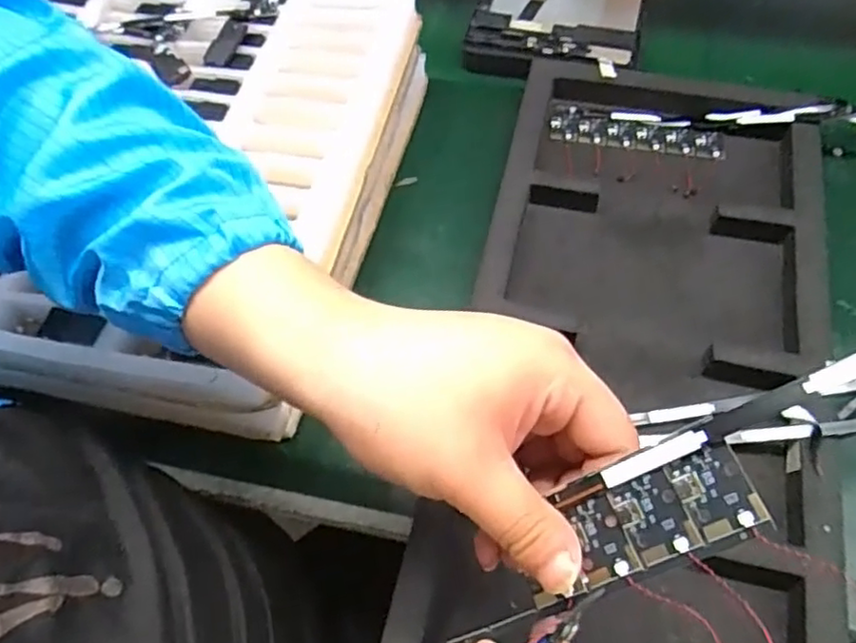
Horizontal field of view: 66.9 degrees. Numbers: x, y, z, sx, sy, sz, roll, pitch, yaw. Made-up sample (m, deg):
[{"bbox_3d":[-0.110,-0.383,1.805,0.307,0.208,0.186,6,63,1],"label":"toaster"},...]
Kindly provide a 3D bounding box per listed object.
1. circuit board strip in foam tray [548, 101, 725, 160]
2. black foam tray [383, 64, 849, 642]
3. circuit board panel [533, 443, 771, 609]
[{"bbox_3d":[0.164,-0.151,0.513,0.135,0.004,0.037,12,61,11],"label":"circuit board strip in foam tray"},{"bbox_3d":[0.135,0.019,0.408,0.210,0.032,0.470,10,61,10],"label":"black foam tray"},{"bbox_3d":[0.070,0.069,0.226,0.083,0.004,0.033,-32,65,23],"label":"circuit board panel"}]

